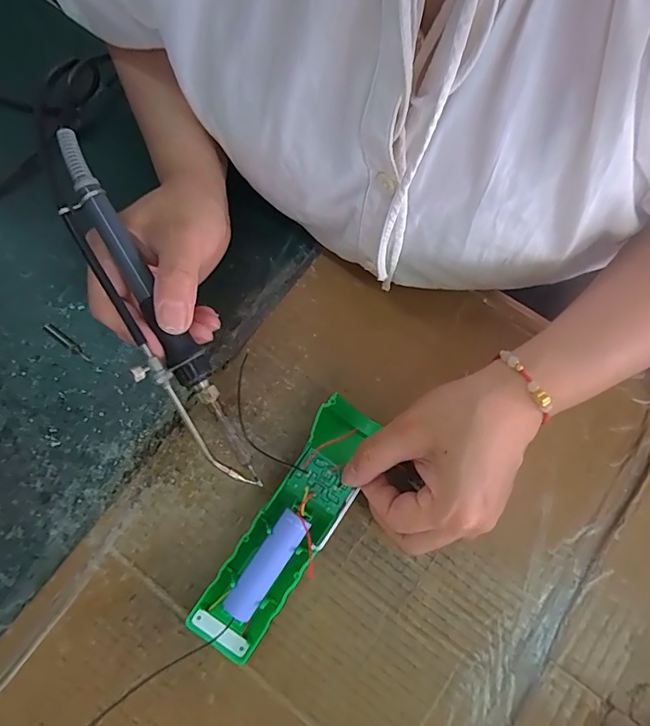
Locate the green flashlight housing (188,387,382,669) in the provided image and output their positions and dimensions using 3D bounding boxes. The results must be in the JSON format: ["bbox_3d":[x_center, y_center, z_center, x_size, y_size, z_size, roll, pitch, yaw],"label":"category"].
[{"bbox_3d":[-0.020,0.096,0.286,0.045,0.017,0.159,30,78,8],"label":"green flashlight housing"}]

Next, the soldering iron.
[{"bbox_3d":[-0.092,-0.021,0.252,0.031,0.019,0.205,-28,97,-7],"label":"soldering iron"}]

